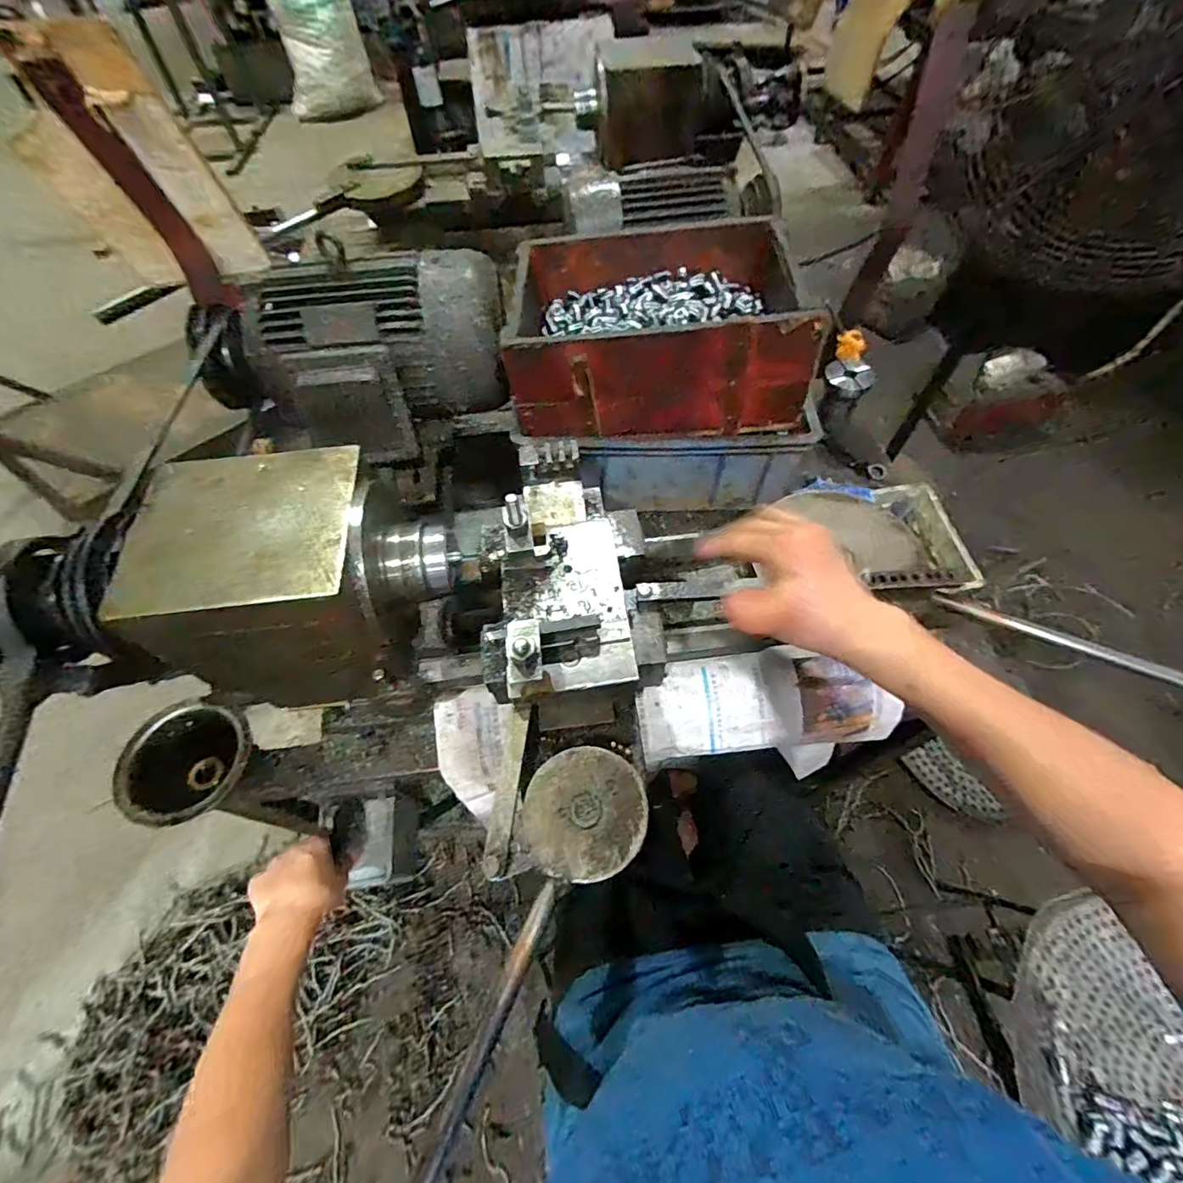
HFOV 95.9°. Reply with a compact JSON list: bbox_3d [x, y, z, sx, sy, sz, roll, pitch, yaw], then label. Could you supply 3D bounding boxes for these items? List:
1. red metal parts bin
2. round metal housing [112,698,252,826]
[{"bbox_3d":[0.082,-0.344,0.689,0.351,0.144,0.289,2,59,3],"label":"red metal parts bin"},{"bbox_3d":[-0.449,0.191,0.596,0.133,0.070,0.129,18,61,12],"label":"round metal housing"}]

